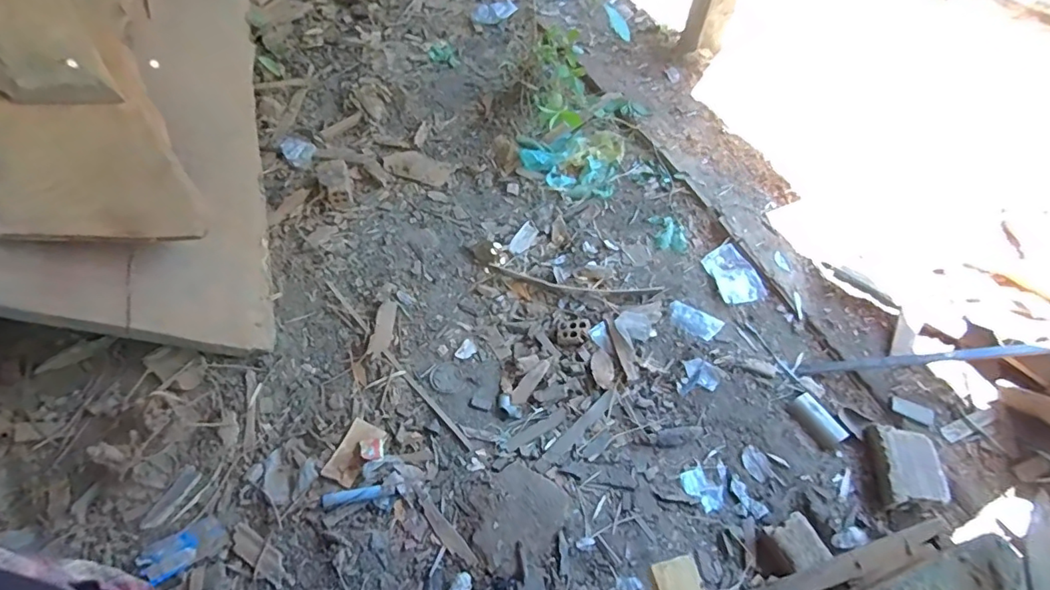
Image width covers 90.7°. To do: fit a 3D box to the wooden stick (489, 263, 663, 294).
[{"bbox_3d":[0.159,-0.037,1.663,0.552,0.021,0.072,8,53,4],"label":"wooden stick"}]

